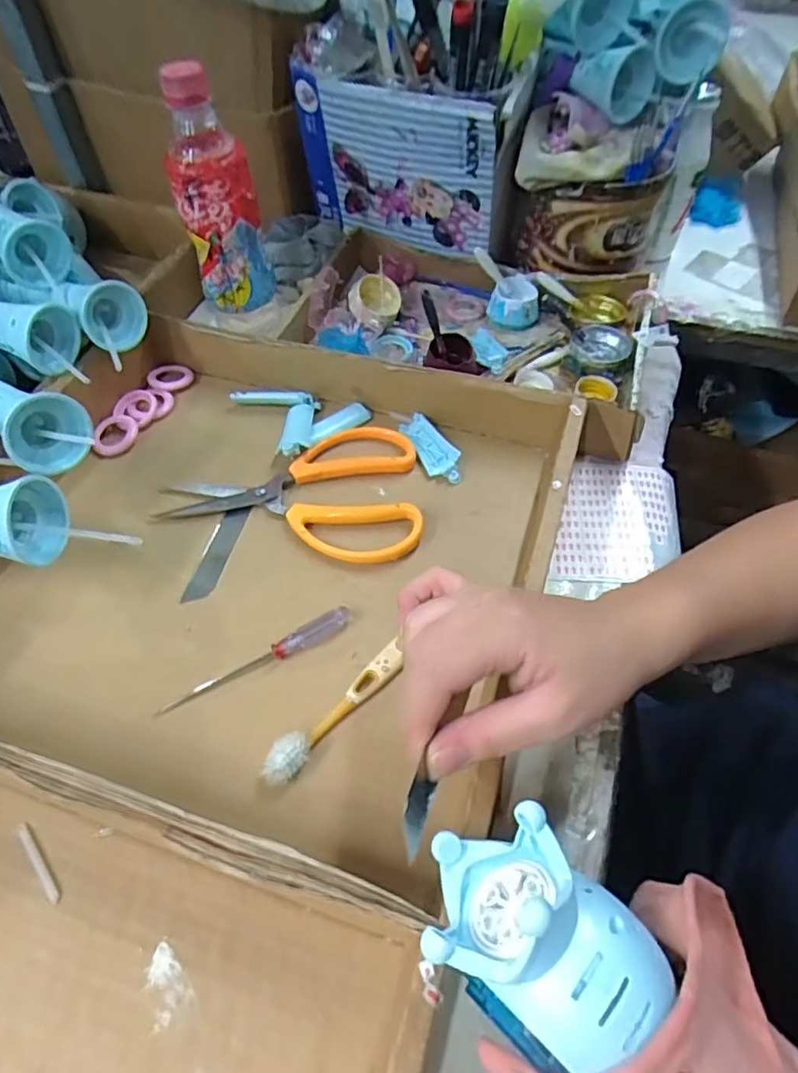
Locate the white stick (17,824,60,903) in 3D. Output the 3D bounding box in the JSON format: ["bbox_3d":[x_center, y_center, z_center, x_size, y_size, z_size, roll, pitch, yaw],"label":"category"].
[{"bbox_3d":[-0.178,0.161,0.301,0.006,0.005,0.042,-33,60,-22],"label":"white stick"}]

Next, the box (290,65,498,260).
[{"bbox_3d":[-0.005,-0.316,0.528,0.174,0.129,0.034,18,55,13],"label":"box"}]

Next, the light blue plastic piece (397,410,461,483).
[{"bbox_3d":[0.026,-0.069,0.472,0.027,0.012,0.072,-37,55,6],"label":"light blue plastic piece"}]

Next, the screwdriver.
[{"bbox_3d":[-0.083,0.072,0.362,0.119,0.010,0.012,-23,56,-16],"label":"screwdriver"}]

